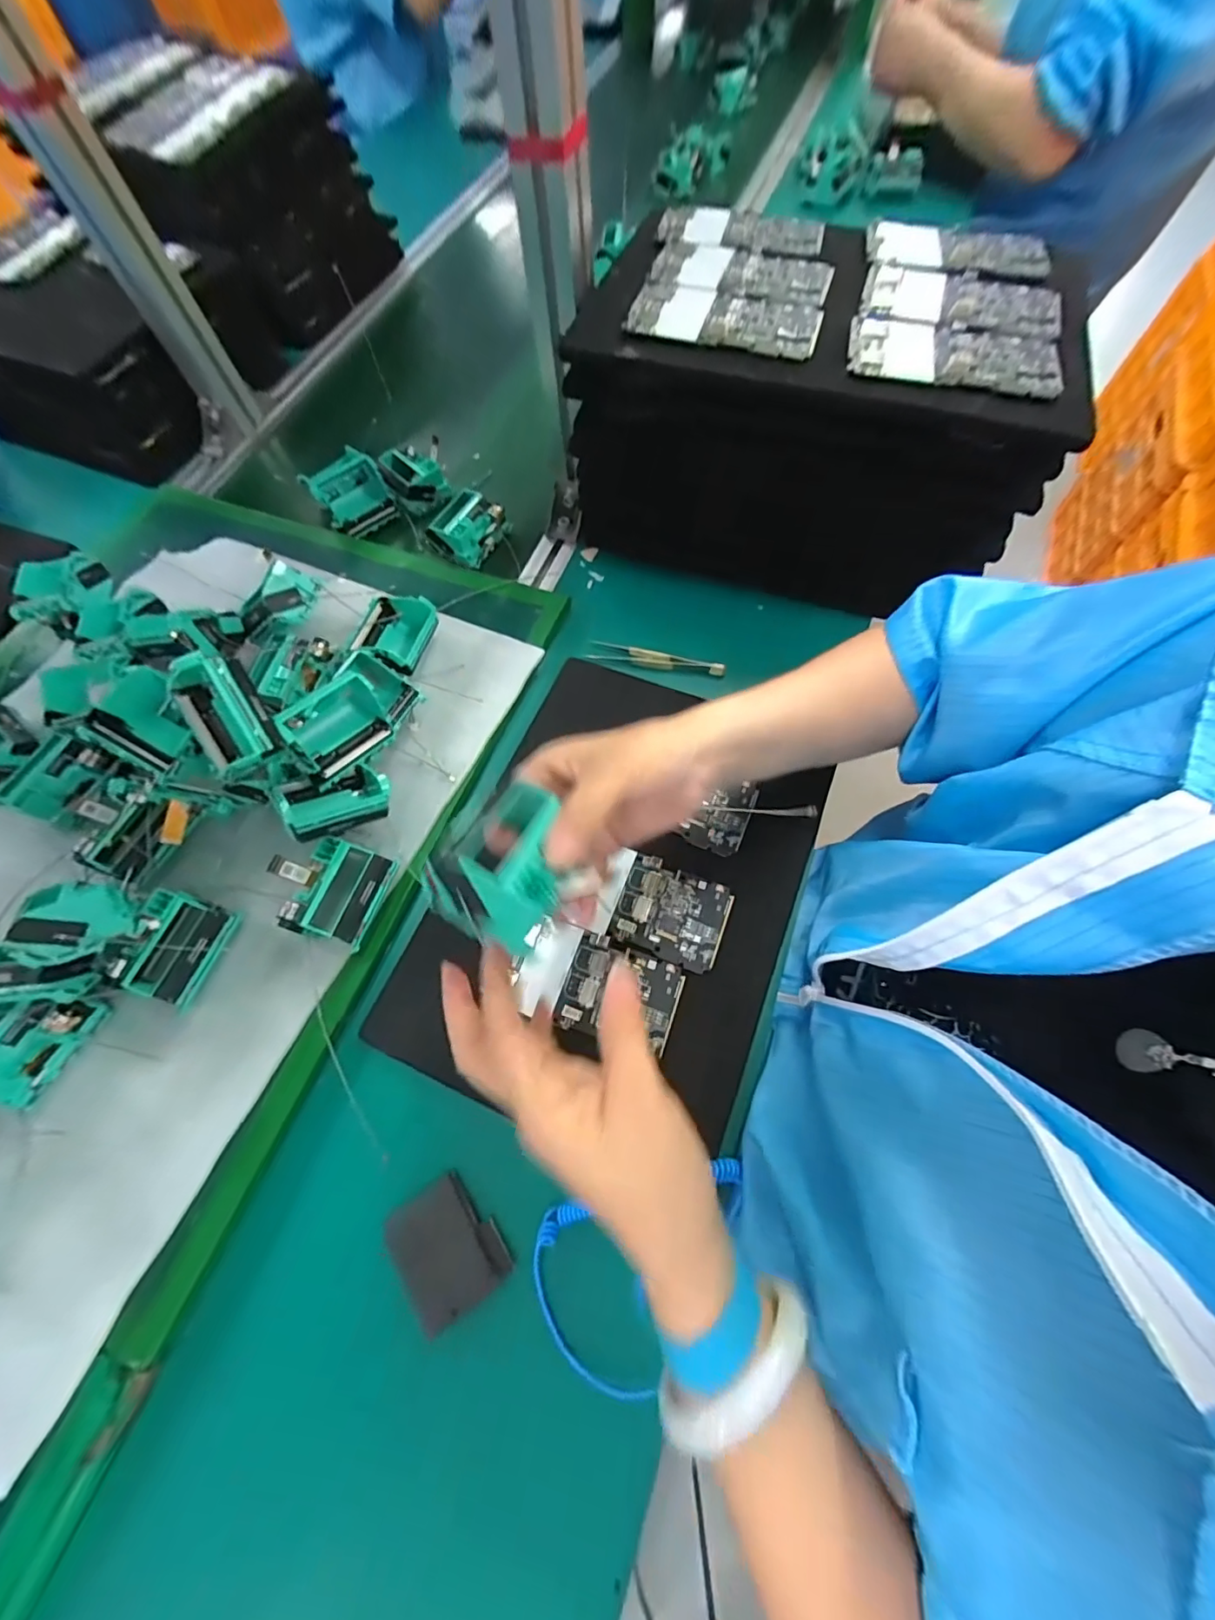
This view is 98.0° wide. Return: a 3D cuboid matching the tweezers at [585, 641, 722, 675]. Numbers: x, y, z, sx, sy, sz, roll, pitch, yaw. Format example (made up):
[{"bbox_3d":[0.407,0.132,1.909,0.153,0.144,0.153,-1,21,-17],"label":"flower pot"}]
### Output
[{"bbox_3d":[0.045,-0.143,0.493,0.128,0.012,0.019,12,69,8],"label":"tweezers"}]

